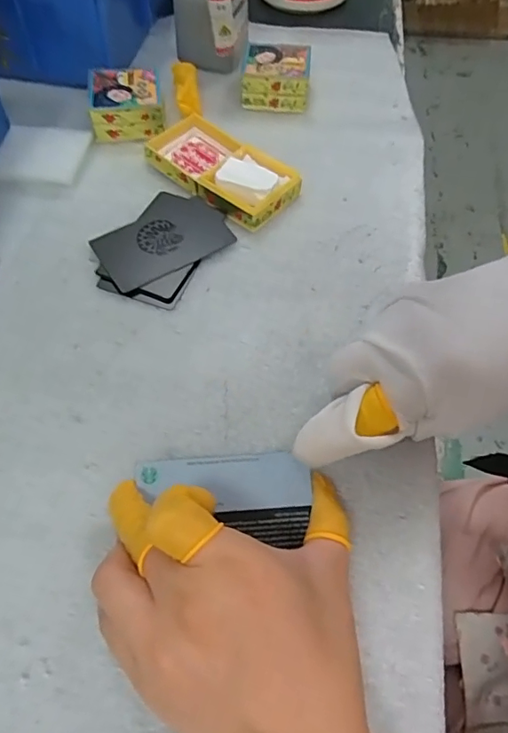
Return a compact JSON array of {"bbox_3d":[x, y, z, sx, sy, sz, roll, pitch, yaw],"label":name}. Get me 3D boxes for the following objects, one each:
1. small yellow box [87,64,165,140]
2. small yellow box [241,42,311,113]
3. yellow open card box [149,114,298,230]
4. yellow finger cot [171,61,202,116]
[{"bbox_3d":[-0.101,-0.208,0.402,0.054,0.028,0.052,-7,59,-6],"label":"small yellow box"},{"bbox_3d":[0.019,-0.243,0.428,0.053,0.031,0.049,6,59,2],"label":"small yellow box"},{"bbox_3d":[-0.026,-0.146,0.368,0.114,0.021,0.054,37,65,19],"label":"yellow open card box"},{"bbox_3d":[-0.055,-0.228,0.419,0.020,0.012,0.053,-10,73,-8],"label":"yellow finger cot"}]

